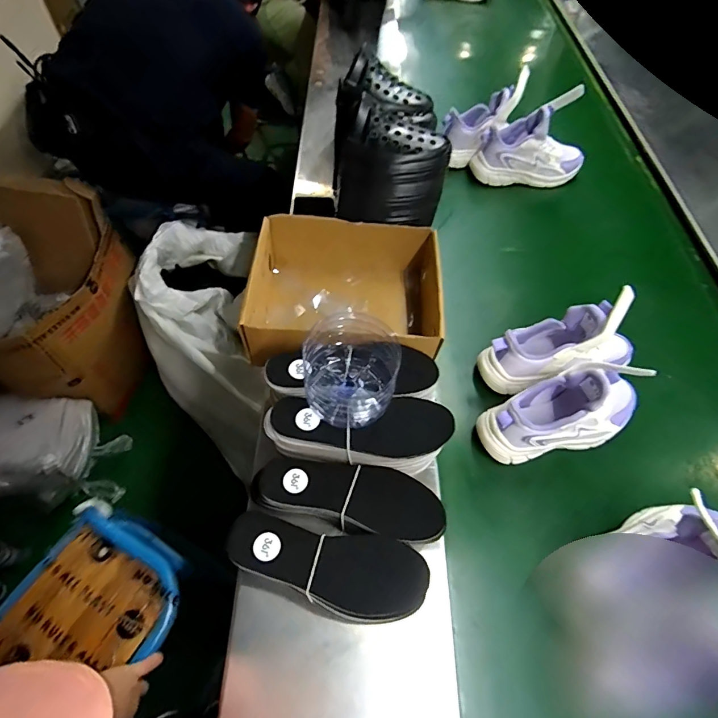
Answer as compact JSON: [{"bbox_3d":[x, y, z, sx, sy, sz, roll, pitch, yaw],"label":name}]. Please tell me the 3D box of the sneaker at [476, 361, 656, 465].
[{"bbox_3d":[0.291,0.065,0.573,0.237,0.119,0.085,-14,60,-12],"label":"sneaker"}]

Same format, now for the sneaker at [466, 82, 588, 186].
[{"bbox_3d":[0.372,-0.459,0.909,0.238,0.168,0.085,-5,59,-6],"label":"sneaker"}]

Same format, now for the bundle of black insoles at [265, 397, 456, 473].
[{"bbox_3d":[0.001,0.078,0.509,0.210,0.042,0.082,10,58,3],"label":"bundle of black insoles"}]

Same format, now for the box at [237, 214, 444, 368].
[{"bbox_3d":[-0.022,-0.097,0.653,0.264,0.107,0.232,3,58,-1],"label":"box"}]

